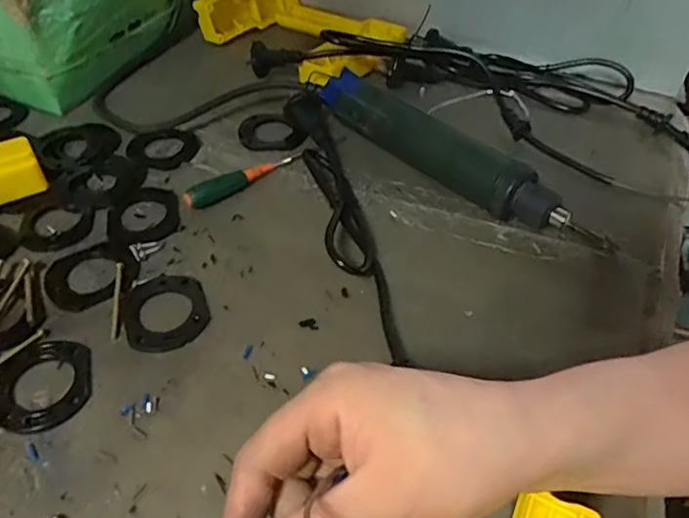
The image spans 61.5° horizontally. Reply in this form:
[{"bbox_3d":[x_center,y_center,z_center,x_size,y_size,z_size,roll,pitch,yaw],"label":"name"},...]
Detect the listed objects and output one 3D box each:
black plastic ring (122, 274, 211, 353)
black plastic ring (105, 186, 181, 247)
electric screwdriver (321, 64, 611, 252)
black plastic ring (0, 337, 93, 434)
[{"bbox_3d":[-0.115,0.031,0.369,0.051,0.004,0.060,-17,49,-15],"label":"black plastic ring"},{"bbox_3d":[-0.149,-0.034,0.430,0.052,0.004,0.061,-3,47,-3],"label":"black plastic ring"},{"bbox_3d":[0.080,-0.080,0.451,0.250,0.039,0.034,36,56,28],"label":"electric screwdriver"},{"bbox_3d":[-0.173,0.070,0.332,0.051,0.004,0.059,-12,48,-12],"label":"black plastic ring"}]

